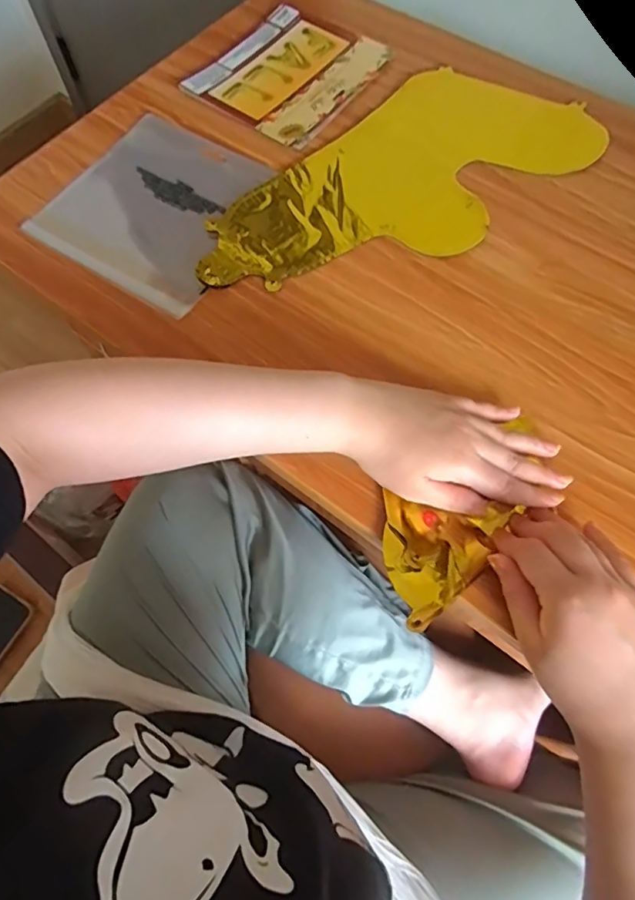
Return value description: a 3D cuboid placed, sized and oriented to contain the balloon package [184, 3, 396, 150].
[{"bbox_3d":[-0.032,-0.428,0.593,0.158,0.006,0.183,34,72,14],"label":"balloon package"}]

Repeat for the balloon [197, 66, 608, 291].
[{"bbox_3d":[0.083,-0.266,0.524,0.419,0.013,0.187,-36,71,-13],"label":"balloon"}]

